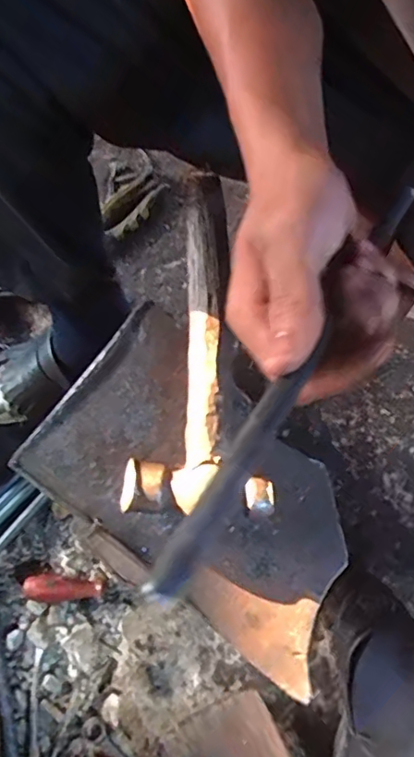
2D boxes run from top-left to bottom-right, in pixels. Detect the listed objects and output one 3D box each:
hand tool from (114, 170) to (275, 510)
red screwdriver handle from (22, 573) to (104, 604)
[{"bbox_3d":[-0.004,-0.031,0.426,0.112,0.034,0.264,2,80,2],"label":"hand tool"},{"bbox_3d":[-0.170,0.250,0.642,0.092,0.029,0.030,0,77,2],"label":"red screwdriver handle"}]

